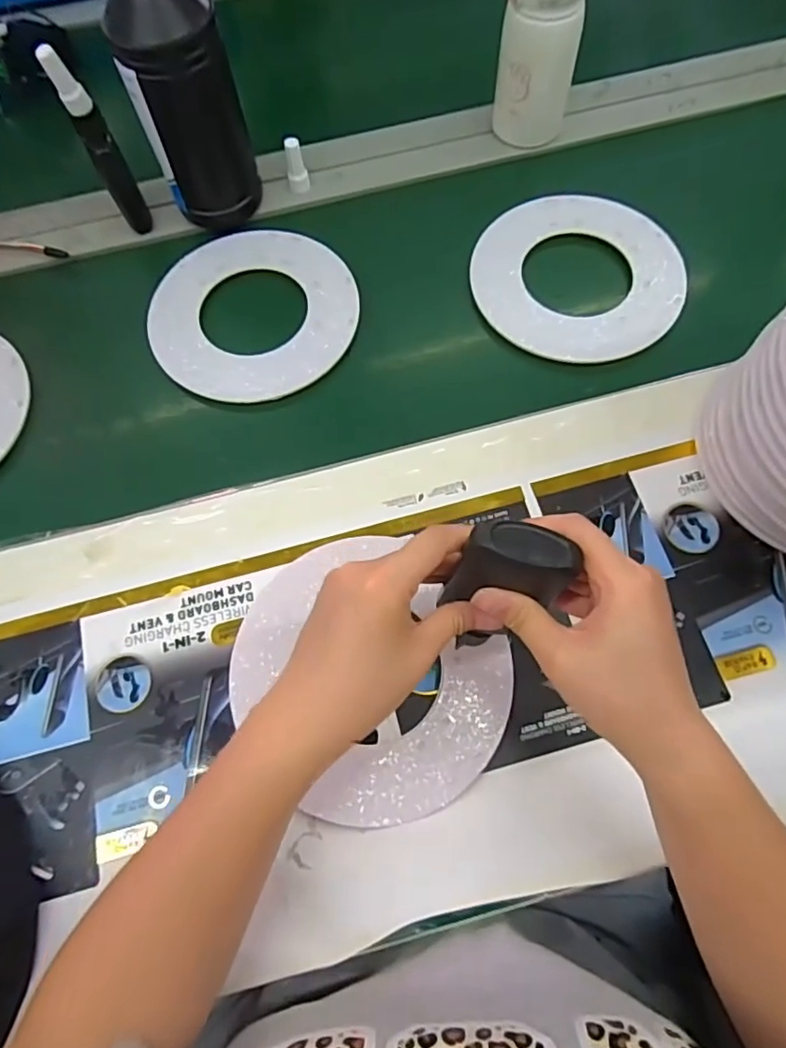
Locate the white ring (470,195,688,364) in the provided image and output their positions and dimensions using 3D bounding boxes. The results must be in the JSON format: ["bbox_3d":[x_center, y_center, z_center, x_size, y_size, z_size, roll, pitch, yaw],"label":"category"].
[{"bbox_3d":[0.172,-0.234,0.559,0.187,0.013,0.191,-1,69,2],"label":"white ring"}]

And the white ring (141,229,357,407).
[{"bbox_3d":[-0.132,-0.204,0.565,0.187,0.007,0.191,-1,69,2],"label":"white ring"}]

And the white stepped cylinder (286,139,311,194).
[{"bbox_3d":[-0.096,-0.358,0.606,0.020,0.057,0.018,-8,69,-1],"label":"white stepped cylinder"}]

